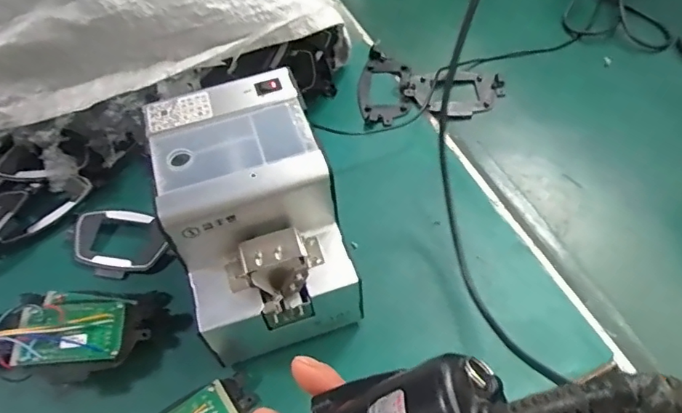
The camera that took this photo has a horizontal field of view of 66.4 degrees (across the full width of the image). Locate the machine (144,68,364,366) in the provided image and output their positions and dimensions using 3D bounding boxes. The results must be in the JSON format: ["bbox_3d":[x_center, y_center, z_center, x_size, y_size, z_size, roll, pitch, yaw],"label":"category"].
[{"bbox_3d":[-0.067,0.009,0.416,0.122,0.116,0.192,-17,56,-7],"label":"machine"}]

